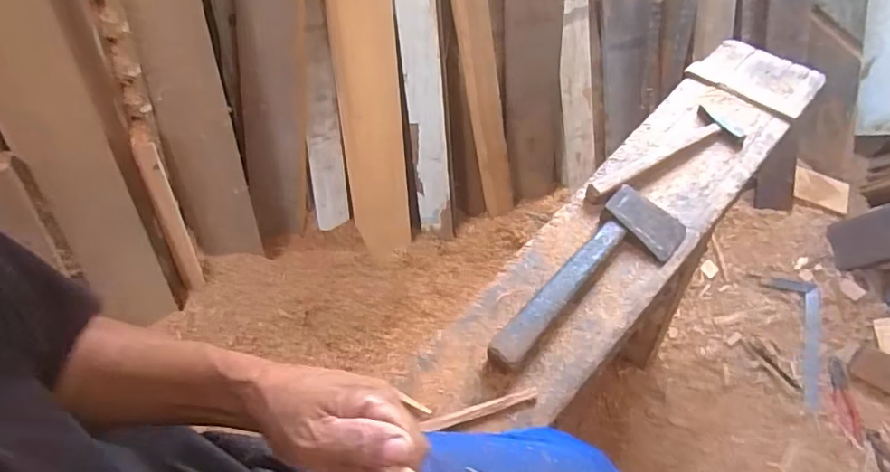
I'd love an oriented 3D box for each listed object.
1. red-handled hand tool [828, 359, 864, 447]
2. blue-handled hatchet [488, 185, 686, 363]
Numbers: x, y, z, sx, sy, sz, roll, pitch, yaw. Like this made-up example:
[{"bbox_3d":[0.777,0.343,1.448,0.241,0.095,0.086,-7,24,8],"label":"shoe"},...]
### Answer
[{"bbox_3d":[0.881,0.357,1.219,0.047,0.014,0.177,2,58,4],"label":"red-handled hand tool"},{"bbox_3d":[0.198,0.060,0.735,0.110,0.039,0.338,36,66,22],"label":"blue-handled hatchet"}]

